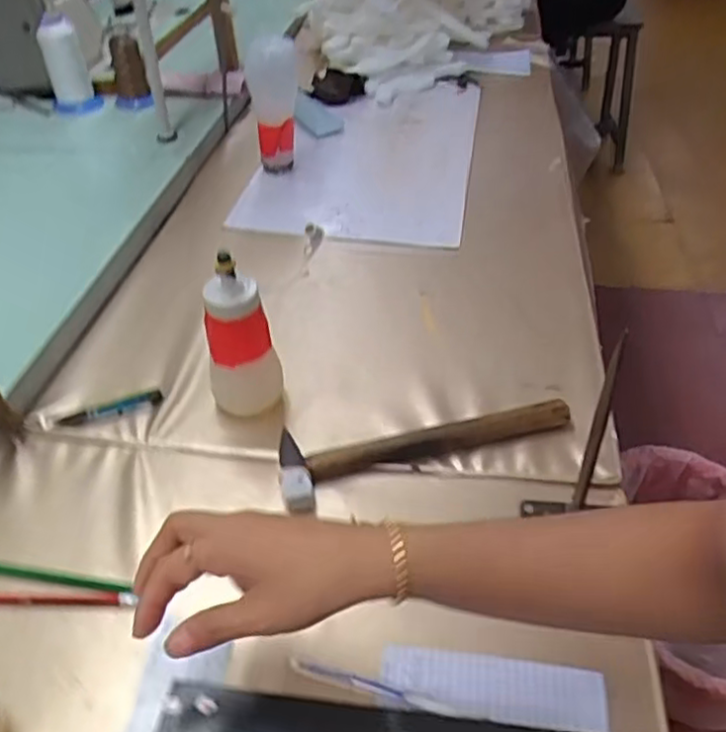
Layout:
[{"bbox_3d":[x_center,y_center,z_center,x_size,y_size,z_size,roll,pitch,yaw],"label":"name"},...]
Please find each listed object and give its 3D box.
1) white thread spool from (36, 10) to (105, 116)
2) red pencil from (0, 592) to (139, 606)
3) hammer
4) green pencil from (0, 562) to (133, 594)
[{"bbox_3d":[-0.462,-0.469,1.075,0.075,0.137,0.087,-16,41,-17],"label":"white thread spool"},{"bbox_3d":[-0.234,0.166,0.490,0.136,0.006,0.011,0,41,1],"label":"red pencil"},{"bbox_3d":[0.051,0.063,0.583,0.250,0.023,0.077,-13,43,-13],"label":"hammer"},{"bbox_3d":[-0.240,0.153,0.504,0.148,0.005,0.011,6,42,8],"label":"green pencil"}]

